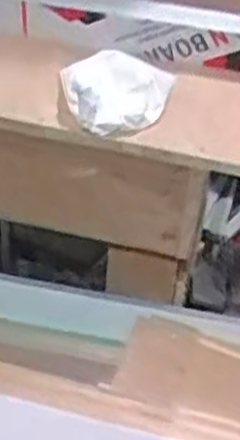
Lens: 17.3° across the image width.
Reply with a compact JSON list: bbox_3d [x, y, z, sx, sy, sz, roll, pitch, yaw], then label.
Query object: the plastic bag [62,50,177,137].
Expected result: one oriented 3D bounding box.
[{"bbox_3d":[-0.003,-0.163,0.990,0.144,0.053,0.106,-2,46,-7],"label":"plastic bag"}]

